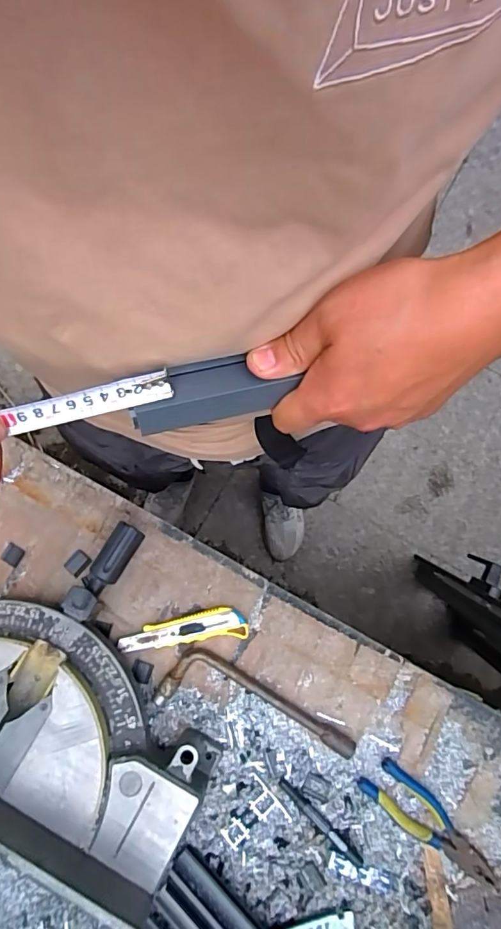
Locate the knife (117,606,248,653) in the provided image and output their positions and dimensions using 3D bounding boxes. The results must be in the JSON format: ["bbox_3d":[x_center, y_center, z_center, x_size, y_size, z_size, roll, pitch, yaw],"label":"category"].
[{"bbox_3d":[-0.090,0.218,0.683,0.167,0.021,0.041,-6,76,-3],"label":"knife"}]

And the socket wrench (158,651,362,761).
[{"bbox_3d":[0.013,0.306,0.663,0.261,0.027,0.074,16,76,3],"label":"socket wrench"}]

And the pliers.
[{"bbox_3d":[0.229,0.451,0.642,0.195,0.014,0.054,39,78,8],"label":"pliers"}]

